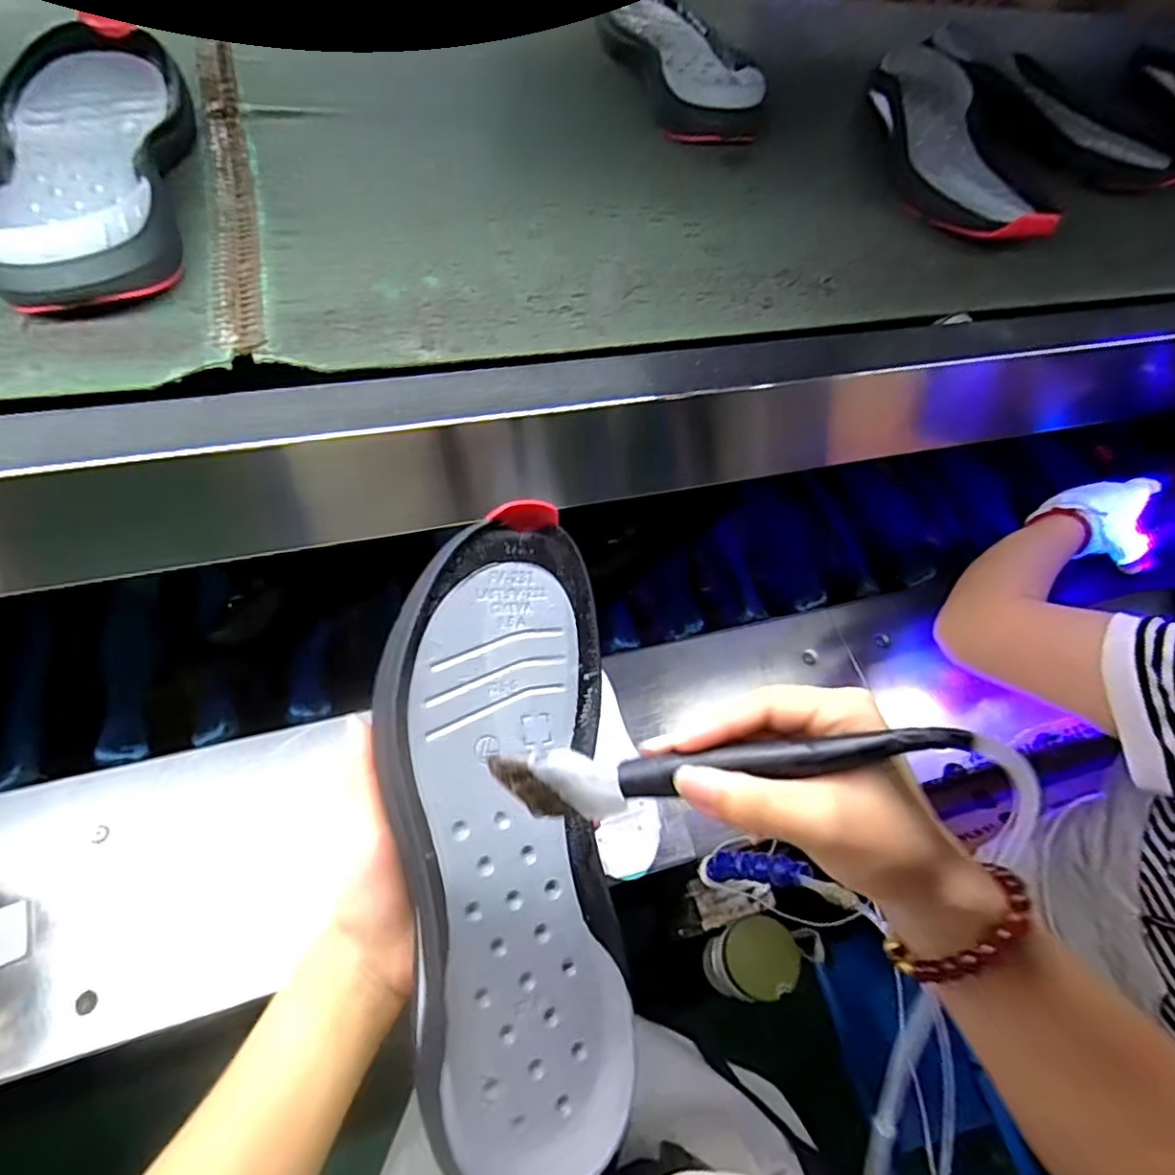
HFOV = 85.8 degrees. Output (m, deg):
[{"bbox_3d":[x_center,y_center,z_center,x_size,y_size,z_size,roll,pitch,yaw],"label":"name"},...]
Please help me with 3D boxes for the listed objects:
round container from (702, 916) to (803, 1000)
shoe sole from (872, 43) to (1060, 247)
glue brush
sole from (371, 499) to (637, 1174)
[{"bbox_3d":[0.168,0.391,0.659,0.084,0.085,0.073,-16,58,-16],"label":"round container"},{"bbox_3d":[0.310,-0.399,0.556,0.102,0.068,0.320,6,55,-1],"label":"shoe sole"},{"bbox_3d":[0.049,0.068,0.243,0.174,0.027,0.021,-12,54,13],"label":"glue brush"},{"bbox_3d":[-0.037,0.115,0.305,0.104,0.044,0.304,-4,78,-8],"label":"sole"}]

